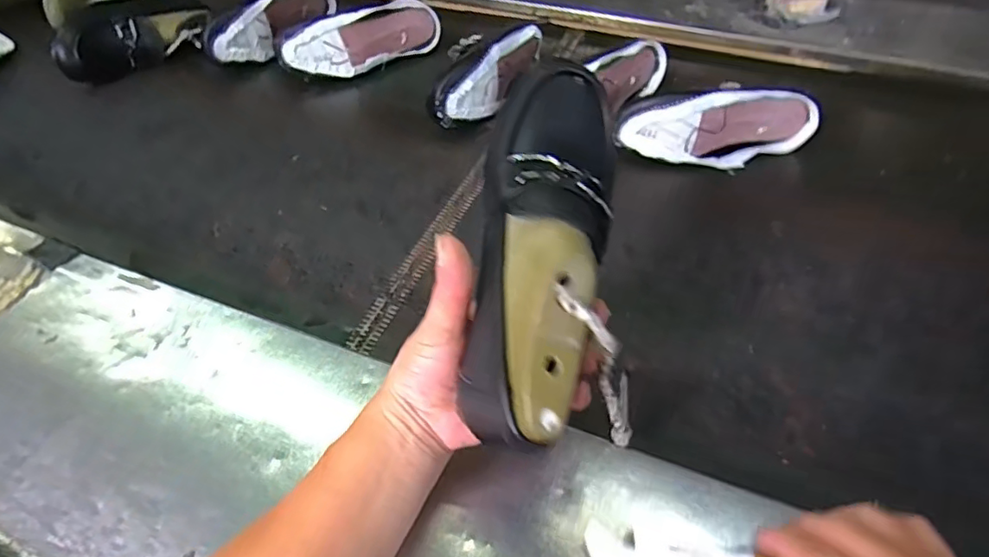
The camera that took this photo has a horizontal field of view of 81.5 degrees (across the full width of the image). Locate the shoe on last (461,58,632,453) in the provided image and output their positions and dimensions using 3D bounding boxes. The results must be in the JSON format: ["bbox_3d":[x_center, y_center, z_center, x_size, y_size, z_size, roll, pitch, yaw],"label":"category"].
[{"bbox_3d":[0.032,-0.023,0.327,0.074,0.061,0.223,5,68,8],"label":"shoe on last"}]

